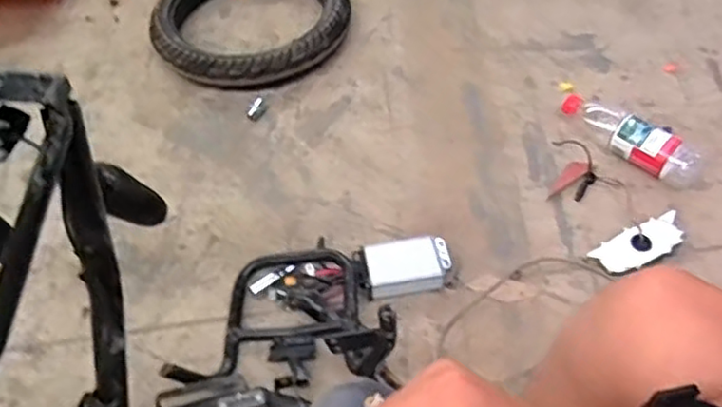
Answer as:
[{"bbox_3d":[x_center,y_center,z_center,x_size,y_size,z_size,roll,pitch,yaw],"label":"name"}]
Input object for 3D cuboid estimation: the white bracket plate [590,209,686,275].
[{"bbox_3d":[0.398,0.055,0.938,0.144,0.022,0.056,-27,56,-17],"label":"white bracket plate"}]

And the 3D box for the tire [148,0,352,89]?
[{"bbox_3d":[-0.205,-0.344,1.257,0.341,0.067,0.351,29,59,22],"label":"tire"}]

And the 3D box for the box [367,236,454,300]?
[{"bbox_3d":[0.065,0.087,0.917,0.109,0.032,0.073,-9,53,-4],"label":"box"}]

